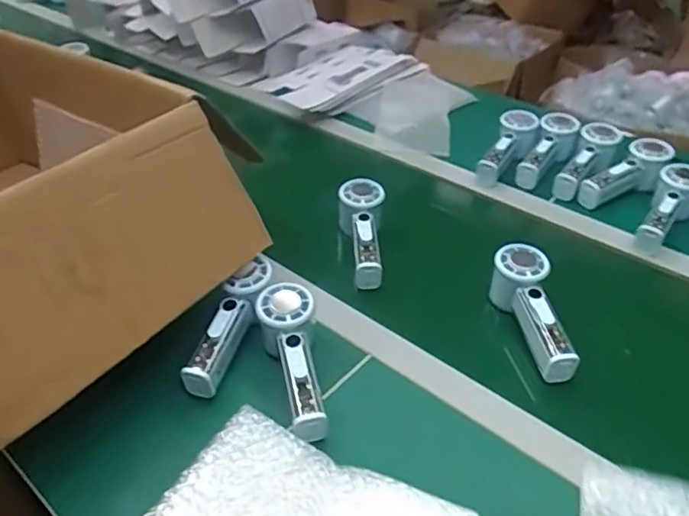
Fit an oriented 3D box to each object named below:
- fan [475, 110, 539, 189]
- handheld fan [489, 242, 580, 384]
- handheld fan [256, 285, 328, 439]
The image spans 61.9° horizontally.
[{"bbox_3d":[0.236,-0.167,0.861,0.050,0.034,0.142,26,66,28],"label":"fan"},{"bbox_3d":[0.201,0.060,0.610,0.055,0.054,0.153,-5,51,-8],"label":"handheld fan"},{"bbox_3d":[-0.047,0.099,0.555,0.052,0.056,0.156,-9,53,-12],"label":"handheld fan"}]

